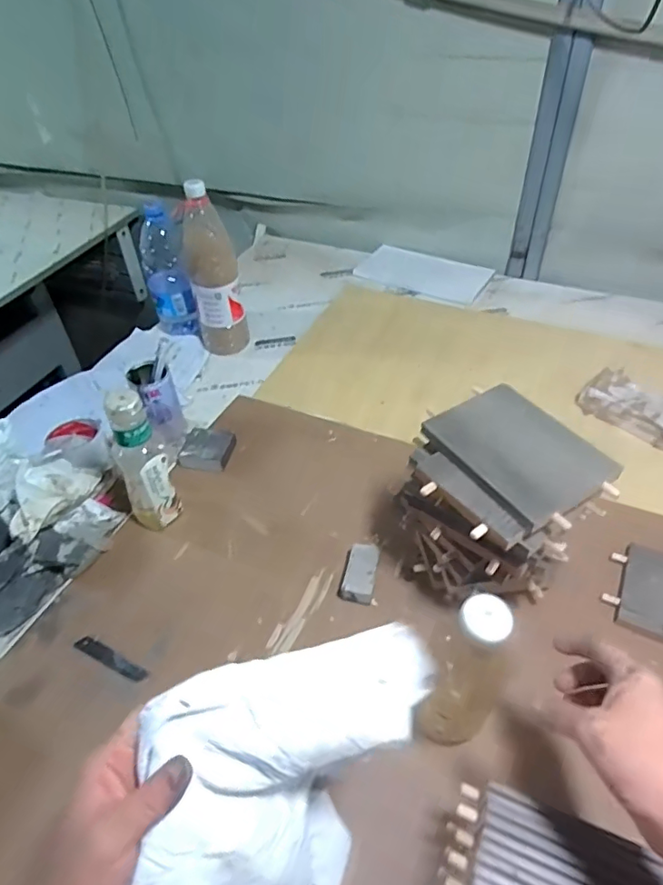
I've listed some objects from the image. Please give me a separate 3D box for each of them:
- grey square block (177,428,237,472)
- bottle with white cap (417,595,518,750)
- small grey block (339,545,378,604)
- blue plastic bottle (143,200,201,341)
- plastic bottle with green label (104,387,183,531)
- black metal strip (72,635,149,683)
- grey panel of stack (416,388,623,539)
[{"bbox_3d":[-0.186,0.010,0.813,0.071,0.033,0.060,11,46,14],"label":"grey square block"},{"bbox_3d":[0.114,0.209,0.471,0.057,0.214,0.053,-1,44,1],"label":"bottle with white cap"},{"bbox_3d":[0.034,0.156,0.650,0.039,0.031,0.068,7,45,9],"label":"small grey block"},{"bbox_3d":[-0.311,-0.314,1.021,0.075,0.238,0.085,-18,46,-15],"label":"blue plastic bottle"},{"bbox_3d":[-0.232,0.029,0.669,0.052,0.198,0.059,34,55,31],"label":"plastic bottle with green label"},{"bbox_3d":[-0.245,0.240,0.599,0.092,0.010,0.017,19,48,20],"label":"black metal strip"},{"bbox_3d":[0.180,0.009,0.525,0.114,0.020,0.159,-29,56,-20],"label":"grey panel of stack"}]

